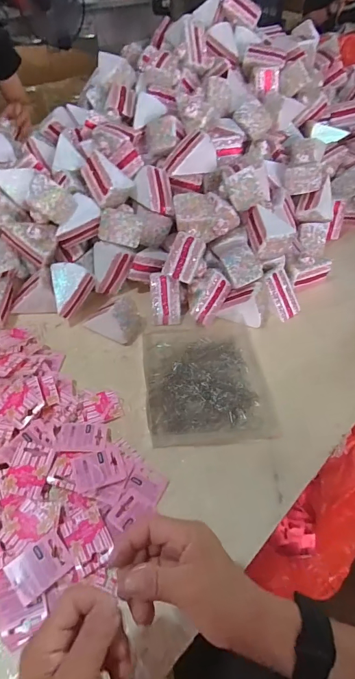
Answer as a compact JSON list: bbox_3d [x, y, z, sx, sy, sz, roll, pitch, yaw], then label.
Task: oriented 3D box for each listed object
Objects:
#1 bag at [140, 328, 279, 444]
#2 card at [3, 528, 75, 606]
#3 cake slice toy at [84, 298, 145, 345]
[{"bbox_3d":[0.042,0.058,0.600,0.180,0.020,0.207,-5,49,-7],"label":"bag"},{"bbox_3d":[-0.147,0.245,0.423,0.062,0.004,0.044,-29,64,-28],"label":"card"},{"bbox_3d":[-0.105,-0.038,0.645,0.087,0.067,0.062,32,54,22],"label":"cake slice toy"}]

